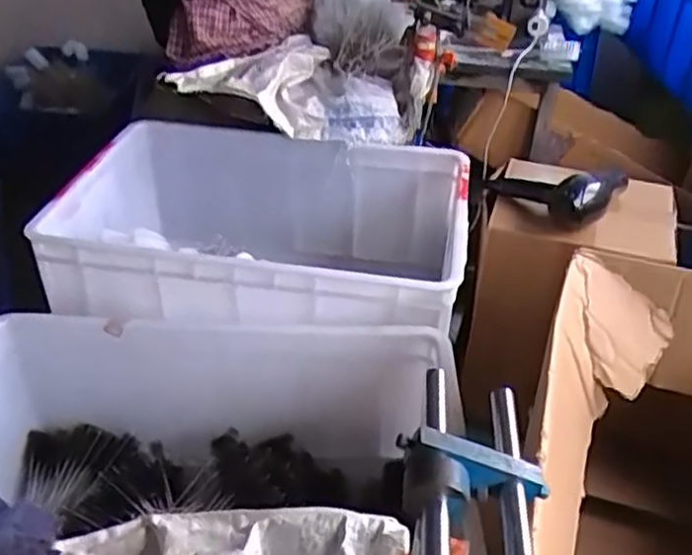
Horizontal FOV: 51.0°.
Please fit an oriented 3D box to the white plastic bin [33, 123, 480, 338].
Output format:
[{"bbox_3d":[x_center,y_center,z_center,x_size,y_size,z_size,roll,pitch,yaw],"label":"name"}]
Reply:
[{"bbox_3d":[-0.134,-0.046,1.167,0.619,0.250,0.435,7,36,6],"label":"white plastic bin"}]

